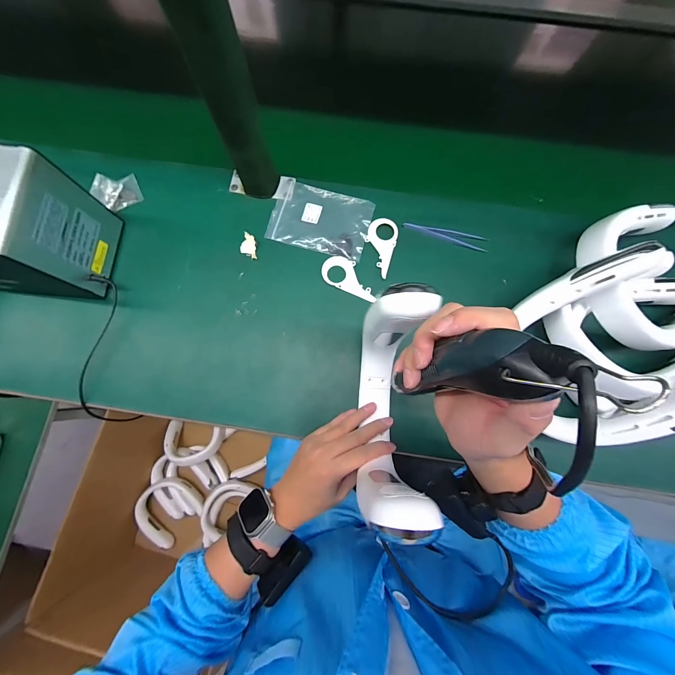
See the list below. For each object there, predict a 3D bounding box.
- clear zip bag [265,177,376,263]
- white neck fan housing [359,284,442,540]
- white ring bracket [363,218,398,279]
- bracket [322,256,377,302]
[{"bbox_3d":[-0.027,-0.183,0.463,0.152,0.014,0.104,16,80,3],"label":"clear zip bag"},{"bbox_3d":[0.053,0.059,0.313,0.048,0.194,0.187,4,82,0],"label":"white neck fan housing"},{"bbox_3d":[0.063,-0.137,0.451,0.048,0.006,0.090,18,80,3],"label":"white ring bracket"},{"bbox_3d":[0.020,-0.087,0.442,0.090,0.005,0.047,25,77,6],"label":"bracket"}]

